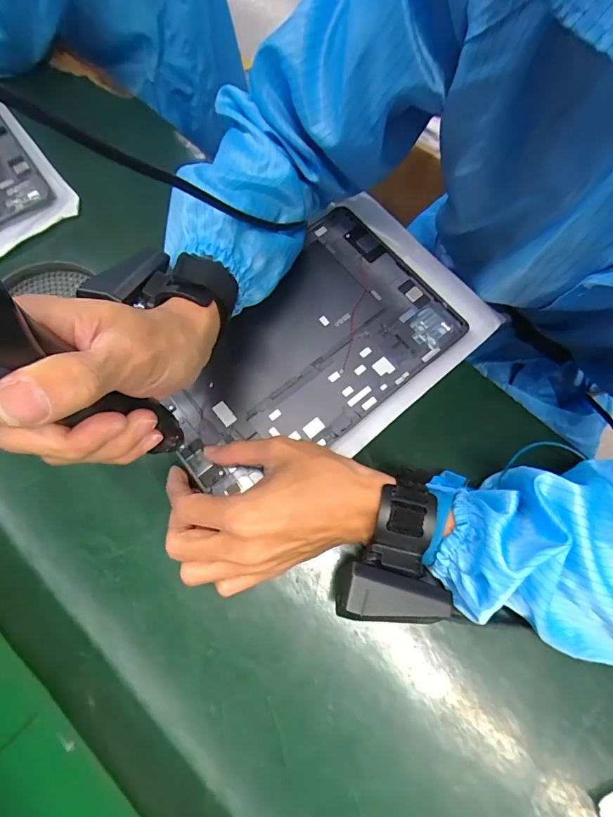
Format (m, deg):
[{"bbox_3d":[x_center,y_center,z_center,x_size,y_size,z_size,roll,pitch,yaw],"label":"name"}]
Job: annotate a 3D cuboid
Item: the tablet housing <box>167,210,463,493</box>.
[{"bbox_3d":[-0.005,-0.049,0.345,0.247,0.012,0.158,-41,78,-9],"label":"tablet housing"}]

